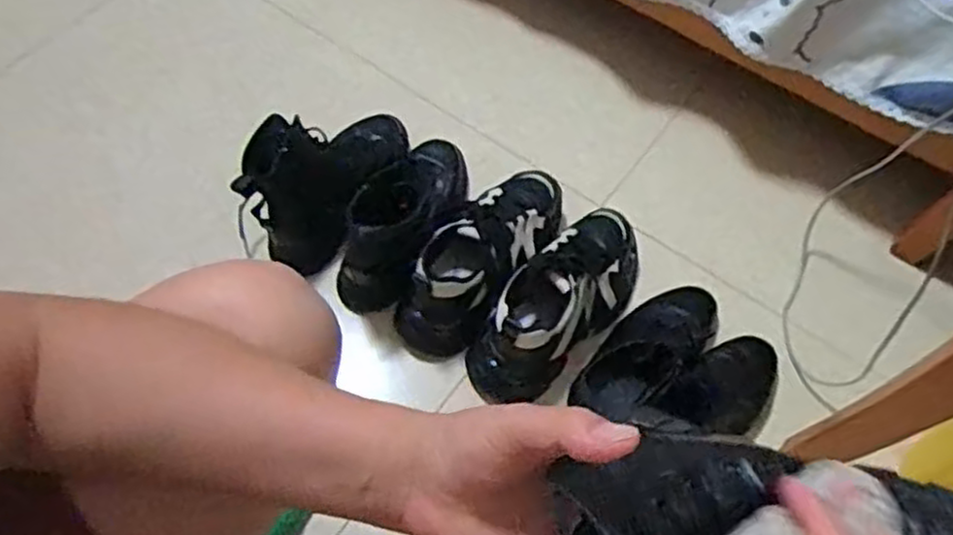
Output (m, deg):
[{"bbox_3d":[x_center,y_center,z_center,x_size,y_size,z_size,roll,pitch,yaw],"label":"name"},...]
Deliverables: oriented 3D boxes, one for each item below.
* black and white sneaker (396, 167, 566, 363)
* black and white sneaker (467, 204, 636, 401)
[{"bbox_3d":[0.014,-0.023,0.900,0.100,0.109,0.262,35,65,15],"label":"black and white sneaker"},{"bbox_3d":[0.109,0.027,0.874,0.103,0.110,0.244,37,66,16],"label":"black and white sneaker"}]

